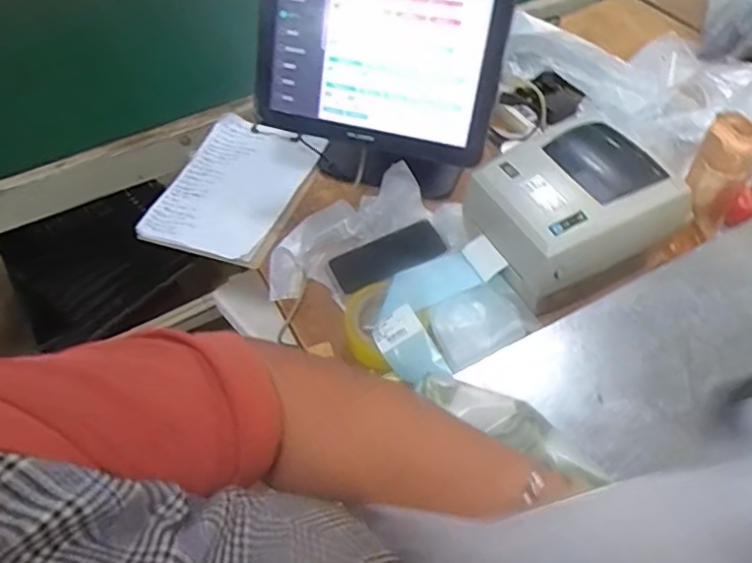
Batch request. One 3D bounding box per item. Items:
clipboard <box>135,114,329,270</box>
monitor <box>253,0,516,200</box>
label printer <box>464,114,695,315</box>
[{"bbox_3d":[-0.187,-0.128,0.842,0.159,0.019,0.237,26,62,3],"label":"clipboard"},{"bbox_3d":[0.010,-0.257,0.762,0.308,0.302,0.118,4,53,9],"label":"monitor"},{"bbox_3d":[0.241,-0.088,0.763,0.221,0.119,0.161,-25,54,-13],"label":"label printer"}]

